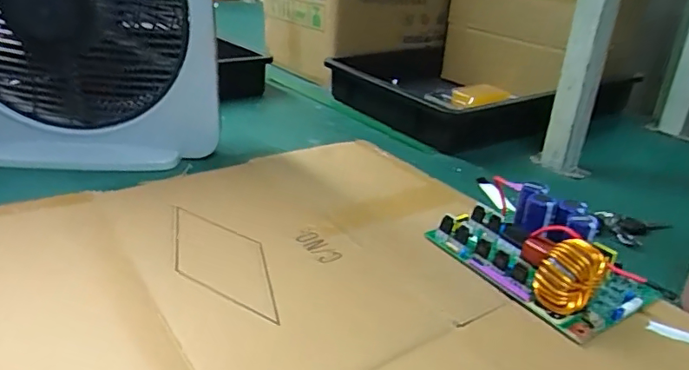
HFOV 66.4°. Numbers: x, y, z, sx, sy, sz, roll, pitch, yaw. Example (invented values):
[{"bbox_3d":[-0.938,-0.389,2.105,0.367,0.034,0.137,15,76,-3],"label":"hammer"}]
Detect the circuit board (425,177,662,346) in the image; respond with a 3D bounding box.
[{"bbox_3d":[0.194,0.056,0.525,0.127,0.059,0.192,-15,32,-31],"label":"circuit board"}]

